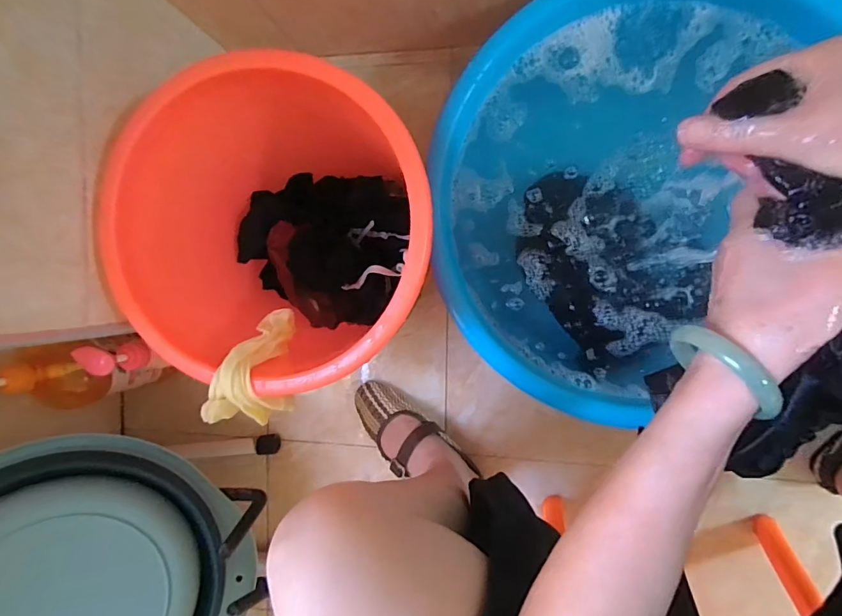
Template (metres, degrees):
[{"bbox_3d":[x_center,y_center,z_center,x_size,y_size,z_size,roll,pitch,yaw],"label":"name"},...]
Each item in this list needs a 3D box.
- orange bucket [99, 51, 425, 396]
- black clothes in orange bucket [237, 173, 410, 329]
[{"bbox_3d":[-0.140,-0.084,0.534,0.321,0.274,0.309,0,93,10],"label":"orange bucket"},{"bbox_3d":[-0.131,-0.081,0.630,0.218,0.088,0.205,9,94,9],"label":"black clothes in orange bucket"}]

